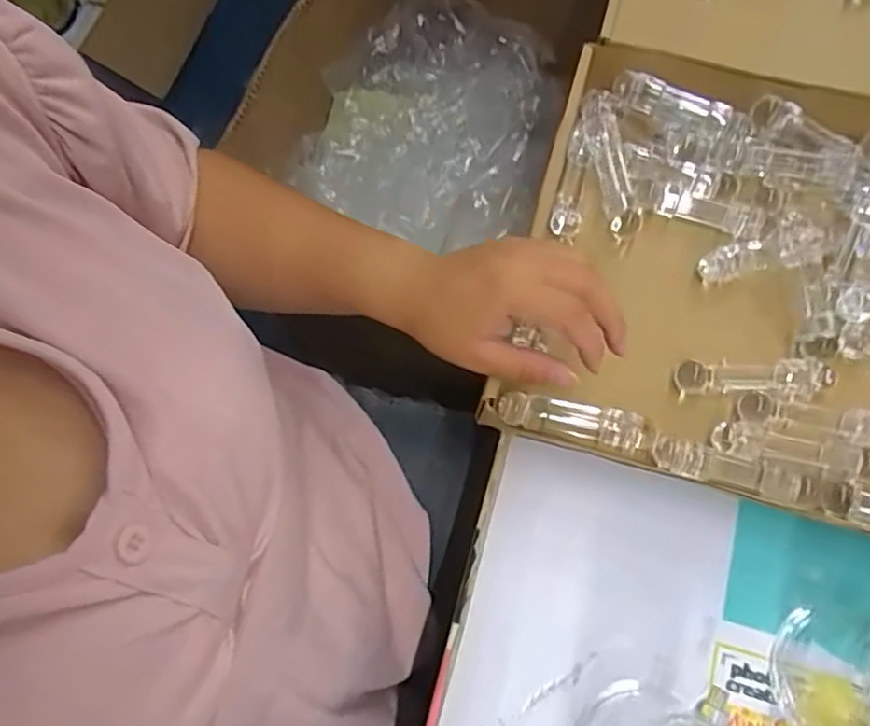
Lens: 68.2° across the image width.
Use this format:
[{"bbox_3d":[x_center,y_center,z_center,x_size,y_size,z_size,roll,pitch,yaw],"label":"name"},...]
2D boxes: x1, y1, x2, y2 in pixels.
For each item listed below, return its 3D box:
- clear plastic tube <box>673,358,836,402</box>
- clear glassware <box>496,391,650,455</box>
[{"bbox_3d":[0.202,0.011,0.408,0.092,0.017,0.025,-1,72,2],"label":"clear plastic tube"},{"bbox_3d":[0.086,0.037,0.405,0.090,0.024,0.022,12,73,7],"label":"clear glassware"}]

